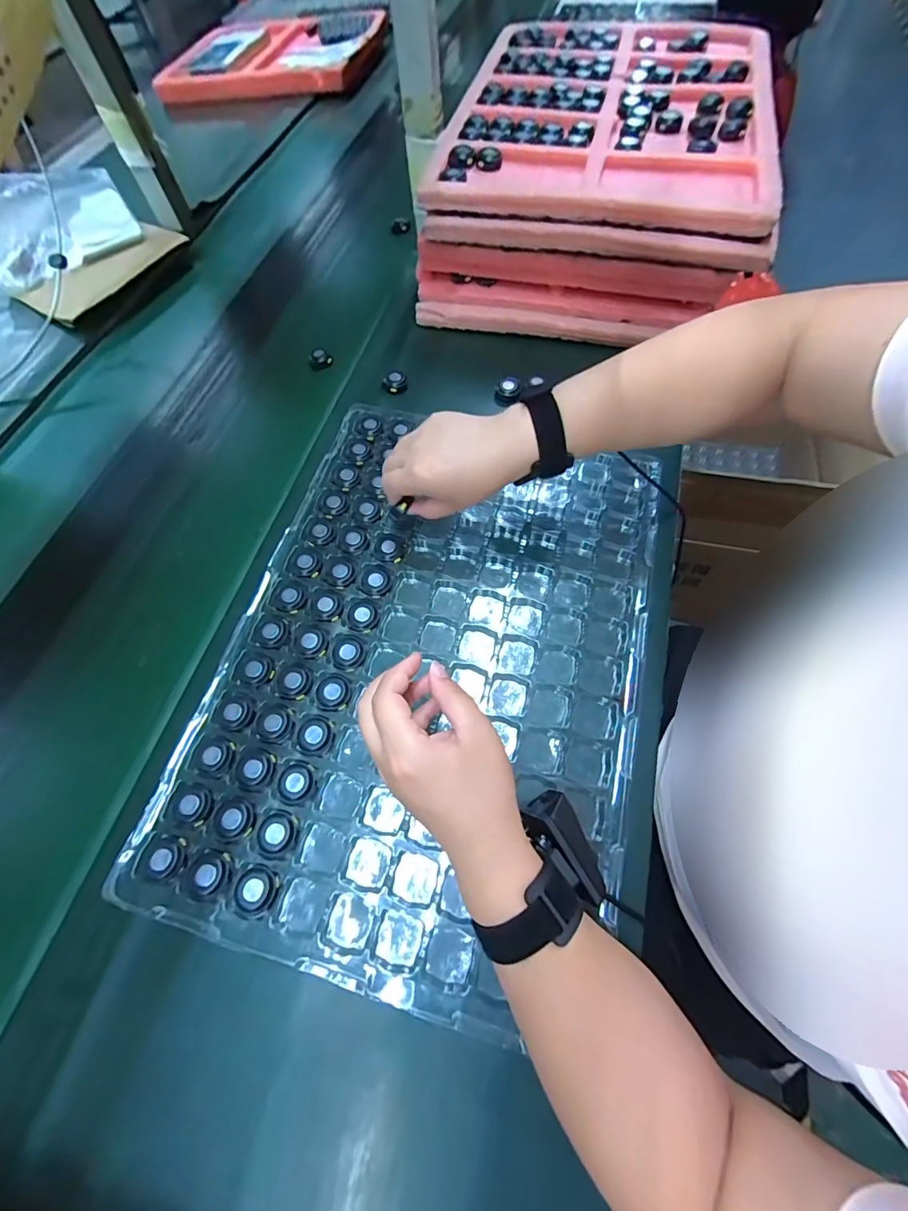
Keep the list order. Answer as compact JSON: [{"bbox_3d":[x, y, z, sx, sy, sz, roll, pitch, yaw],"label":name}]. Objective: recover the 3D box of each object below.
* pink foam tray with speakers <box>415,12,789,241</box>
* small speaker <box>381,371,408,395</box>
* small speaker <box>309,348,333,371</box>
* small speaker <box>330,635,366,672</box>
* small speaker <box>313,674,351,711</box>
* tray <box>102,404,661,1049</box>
[{"bbox_3d":[0.197,-0.626,0.562,0.364,0.028,0.496,12,65,9],"label":"pink foam tray with speakers"},{"bbox_3d":[-0.072,-0.267,0.544,0.029,0.021,0.022,-11,64,-1],"label":"small speaker"},{"bbox_3d":[-0.174,-0.319,0.583,0.029,0.016,0.024,-20,64,-5],"label":"small speaker"},{"bbox_3d":[-0.094,0.041,0.394,0.029,0.006,0.030,-2,64,4],"label":"small speaker"},{"bbox_3d":[-0.103,0.073,0.379,0.030,0.004,0.029,-2,64,4],"label":"small speaker"},{"bbox_3d":[-0.015,0.034,0.402,0.349,0.024,0.487,13,65,10],"label":"tray"}]

